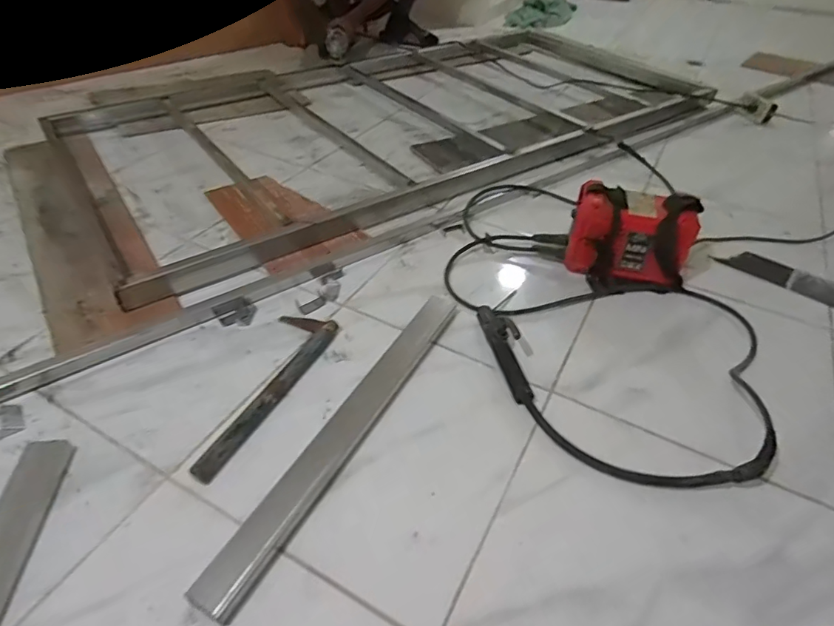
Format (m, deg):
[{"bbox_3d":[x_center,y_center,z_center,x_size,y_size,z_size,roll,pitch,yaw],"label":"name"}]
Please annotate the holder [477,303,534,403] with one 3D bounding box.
[{"bbox_3d":[0.143,0.052,0.815,0.038,0.060,0.209,-6,42,-8],"label":"holder"}]

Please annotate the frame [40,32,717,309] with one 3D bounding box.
[{"bbox_3d":[-0.029,-0.733,1.692,2.008,0.063,1.256,-25,49,-25],"label":"frame"}]

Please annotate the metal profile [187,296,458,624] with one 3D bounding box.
[{"bbox_3d":[-0.090,0.150,0.736,0.062,0.011,0.580,21,45,21],"label":"metal profile"}]

